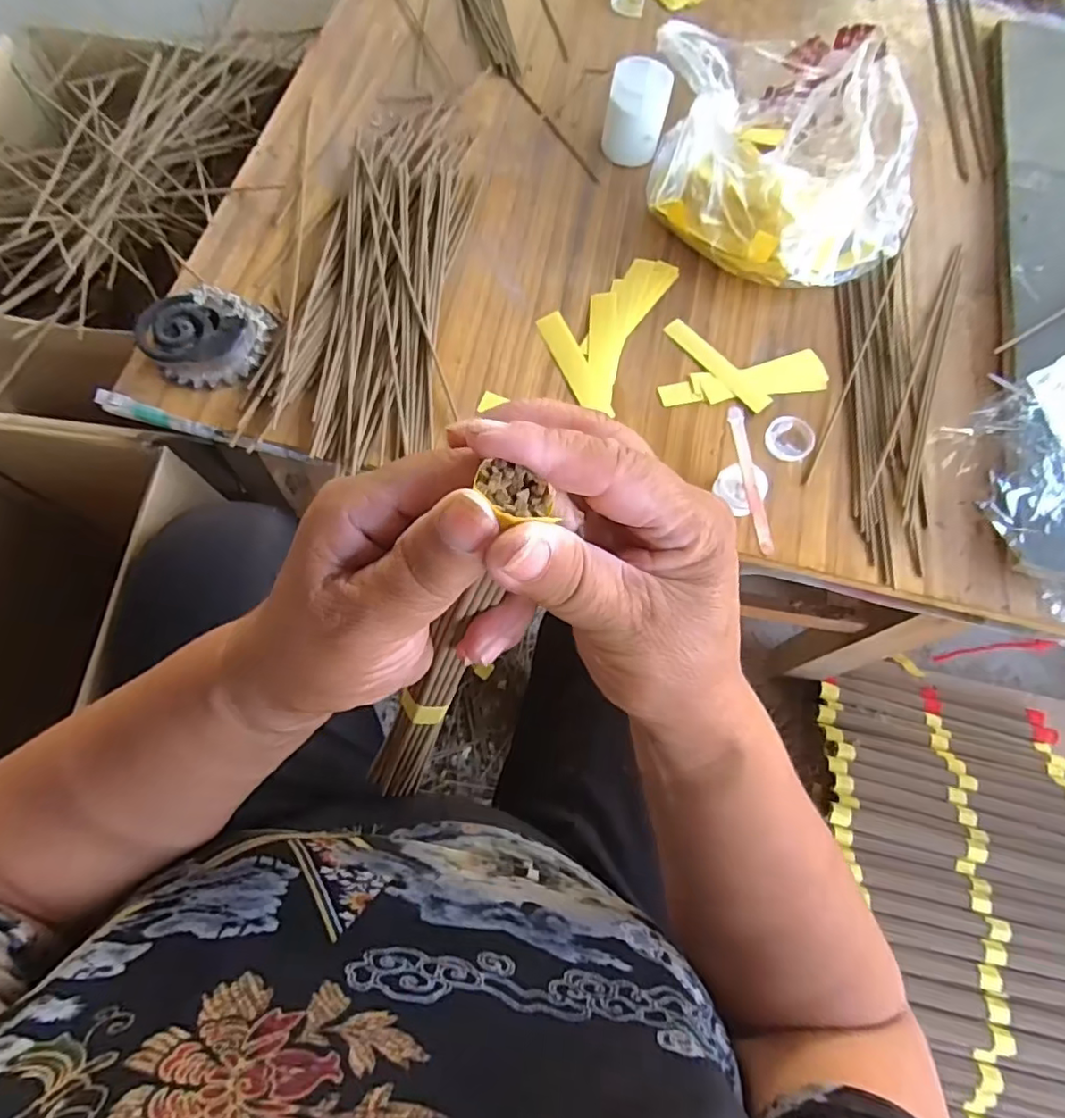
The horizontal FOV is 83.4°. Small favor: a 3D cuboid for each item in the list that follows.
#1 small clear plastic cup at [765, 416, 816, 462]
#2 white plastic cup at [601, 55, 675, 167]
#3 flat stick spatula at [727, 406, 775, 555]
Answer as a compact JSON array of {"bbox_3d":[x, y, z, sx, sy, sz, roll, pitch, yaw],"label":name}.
[{"bbox_3d":[0.210,-0.098,0.487,0.038,0.007,0.039,1,70,-3],"label":"small clear plastic cup"},{"bbox_3d":[0.098,-0.423,0.567,0.056,0.064,0.057,1,70,-3],"label":"white plastic cup"},{"bbox_3d":[0.164,-0.061,0.450,0.011,0.004,0.121,-8,70,12],"label":"flat stick spatula"}]

